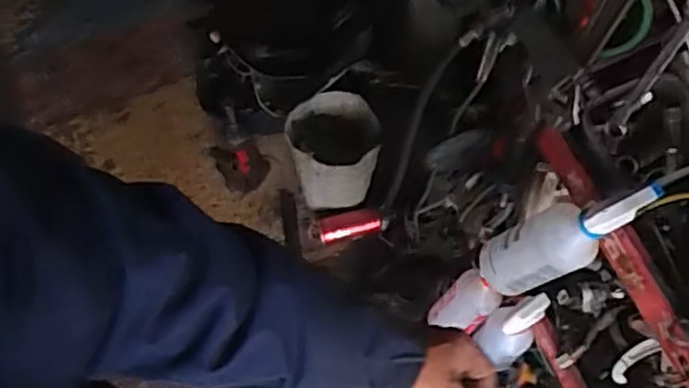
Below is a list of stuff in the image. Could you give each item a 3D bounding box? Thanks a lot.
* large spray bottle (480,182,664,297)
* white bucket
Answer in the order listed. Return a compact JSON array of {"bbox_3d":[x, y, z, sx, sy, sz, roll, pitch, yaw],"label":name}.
[{"bbox_3d":[0.230,0.052,0.757,0.071,0.219,0.071,-7,69,-37],"label":"large spray bottle"},{"bbox_3d":[-0.016,-0.091,1.439,0.188,0.149,0.194,0,65,0],"label":"white bucket"}]

